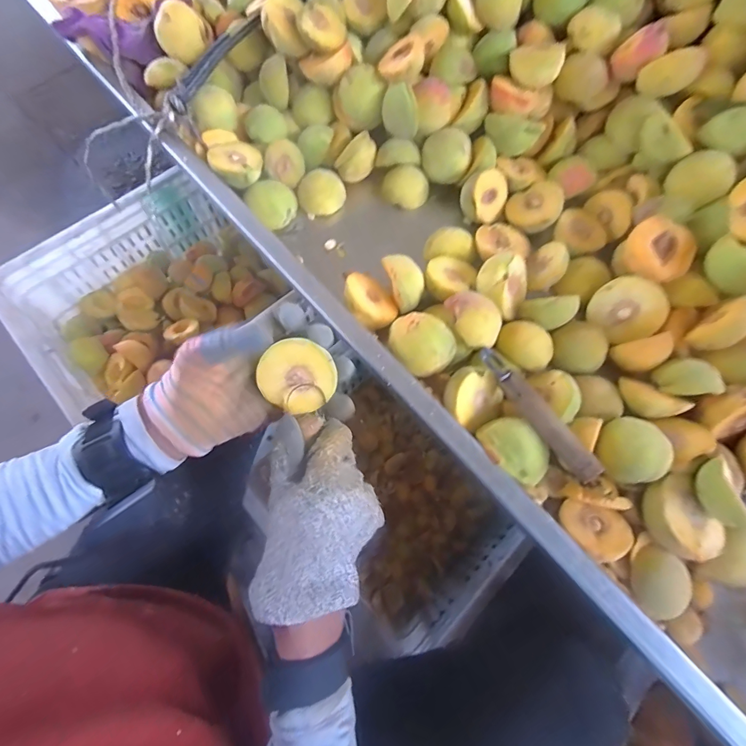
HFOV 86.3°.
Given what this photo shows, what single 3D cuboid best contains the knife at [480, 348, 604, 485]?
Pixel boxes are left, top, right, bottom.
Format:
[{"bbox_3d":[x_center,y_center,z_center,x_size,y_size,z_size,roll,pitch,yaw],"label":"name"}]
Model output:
[{"bbox_3d":[0.139,0.031,0.342,0.021,0.025,0.137,-28,71,-11],"label":"knife"}]

